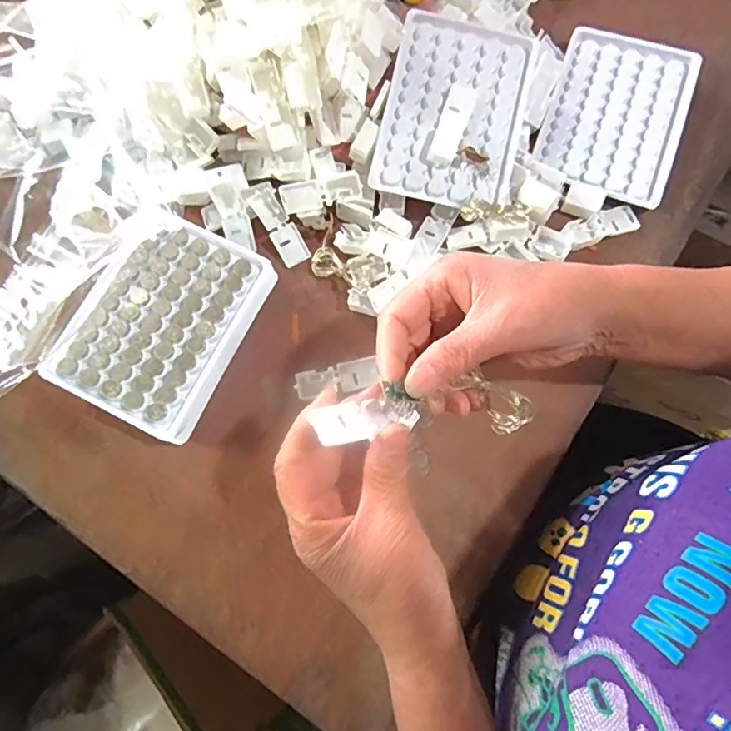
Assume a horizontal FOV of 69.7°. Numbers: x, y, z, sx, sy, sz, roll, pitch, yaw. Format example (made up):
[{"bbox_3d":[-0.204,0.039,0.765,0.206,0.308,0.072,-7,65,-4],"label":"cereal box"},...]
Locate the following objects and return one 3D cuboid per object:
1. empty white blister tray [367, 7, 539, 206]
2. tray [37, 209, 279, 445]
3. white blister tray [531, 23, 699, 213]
[{"bbox_3d":[0.061,-0.173,0.359,0.095,0.013,0.124,14,88,-2],"label":"empty white blister tray"},{"bbox_3d":[-0.131,-0.027,0.347,0.097,0.037,0.128,26,78,7],"label":"tray"},{"bbox_3d":[0.183,-0.183,0.380,0.094,0.014,0.126,20,78,6],"label":"white blister tray"}]

